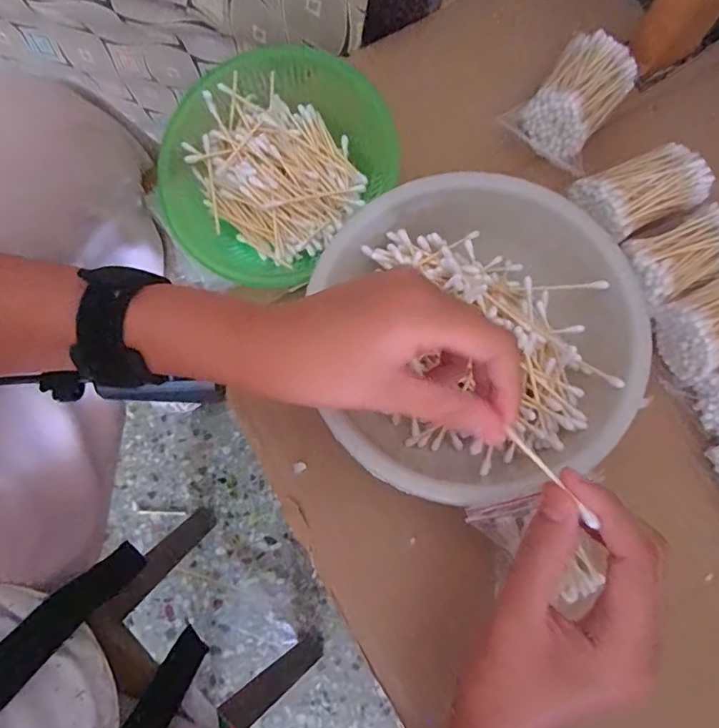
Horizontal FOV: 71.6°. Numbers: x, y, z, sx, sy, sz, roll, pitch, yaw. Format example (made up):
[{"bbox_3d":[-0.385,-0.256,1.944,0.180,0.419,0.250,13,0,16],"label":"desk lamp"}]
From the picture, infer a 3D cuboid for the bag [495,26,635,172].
[{"bbox_3d":[0.159,-0.195,0.366,0.066,0.039,0.081,39,81,7],"label":"bag"}]

